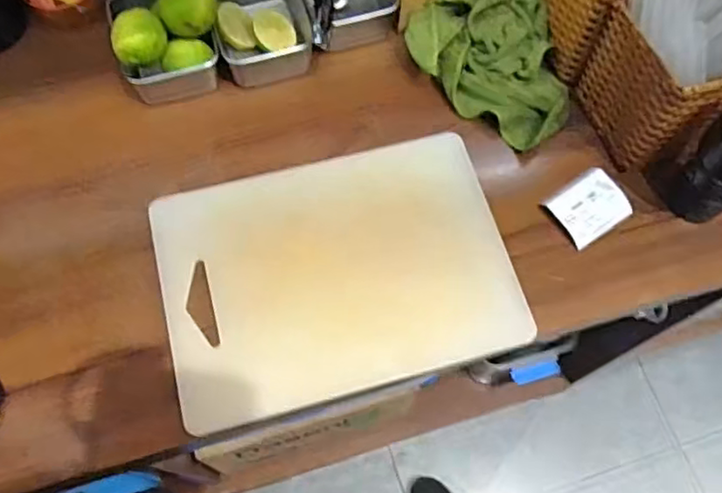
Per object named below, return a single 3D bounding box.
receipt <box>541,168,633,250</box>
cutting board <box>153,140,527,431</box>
[{"bbox_3d":[0.246,-0.043,0.680,0.077,0.017,0.063,-32,72,-14],"label":"receipt"},{"bbox_3d":[-0.020,0.023,0.659,0.355,0.016,0.245,-13,76,-11],"label":"cutting board"}]

